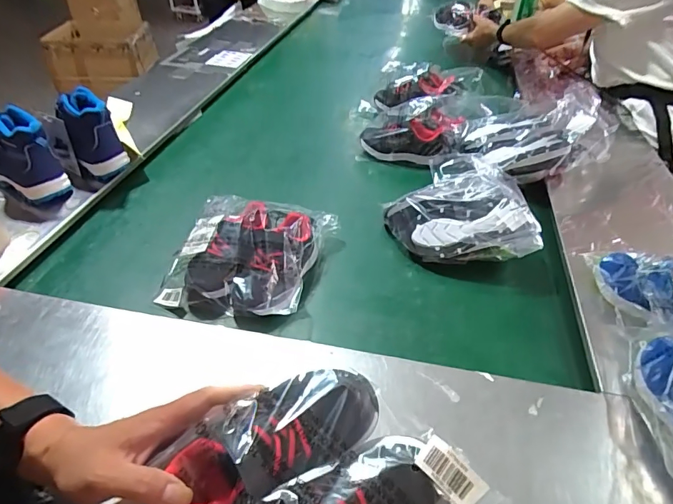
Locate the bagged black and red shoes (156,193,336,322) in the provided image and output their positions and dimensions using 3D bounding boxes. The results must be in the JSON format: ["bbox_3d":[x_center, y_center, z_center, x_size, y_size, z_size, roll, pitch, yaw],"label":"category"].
[{"bbox_3d":[-0.132,-0.003,0.654,0.198,0.092,0.216,9,42,10],"label":"bagged black and red shoes"}]

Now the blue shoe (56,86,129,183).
[{"bbox_3d":[-0.437,-0.207,0.796,0.077,0.139,0.068,30,50,29],"label":"blue shoe"}]

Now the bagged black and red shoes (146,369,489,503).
[{"bbox_3d":[-0.021,0.173,0.323,0.191,0.063,0.153,-23,46,-24],"label":"bagged black and red shoes"}]

